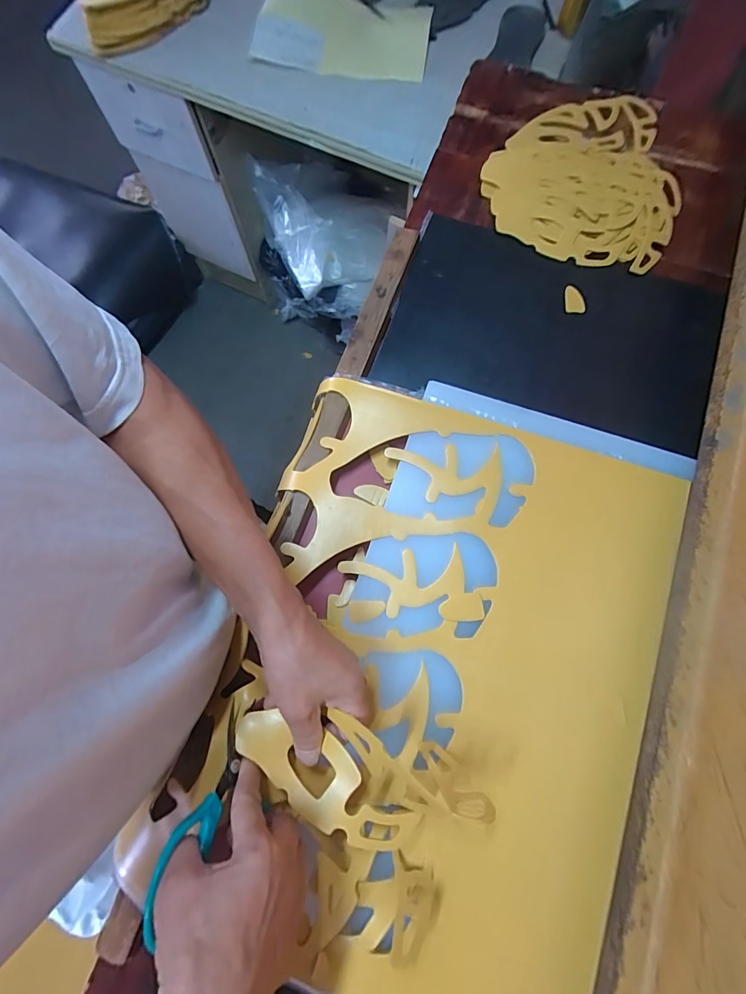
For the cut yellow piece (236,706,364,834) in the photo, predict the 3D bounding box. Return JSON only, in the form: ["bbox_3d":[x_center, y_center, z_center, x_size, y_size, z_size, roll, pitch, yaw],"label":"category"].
[{"bbox_3d":[-0.066,0.229,0.358,0.114,0.011,0.061,29,79,12],"label":"cut yellow piece"}]

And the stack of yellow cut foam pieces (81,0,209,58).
[{"bbox_3d":[-0.460,-1.004,0.842,0.115,0.082,0.255,35,80,9],"label":"stack of yellow cut foam pieces"}]

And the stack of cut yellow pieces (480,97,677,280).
[{"bbox_3d":[0.302,-0.451,0.579,0.253,0.026,0.270,28,79,8],"label":"stack of cut yellow pieces"}]

